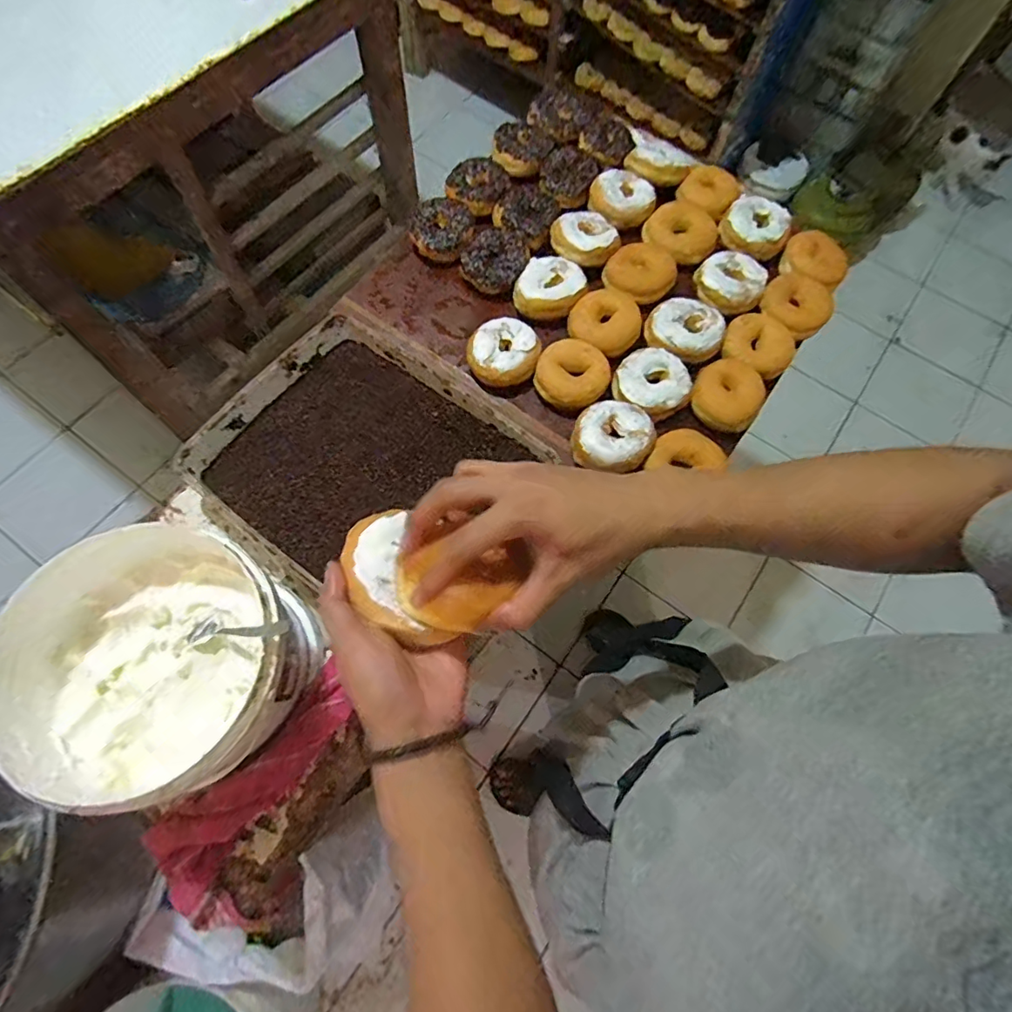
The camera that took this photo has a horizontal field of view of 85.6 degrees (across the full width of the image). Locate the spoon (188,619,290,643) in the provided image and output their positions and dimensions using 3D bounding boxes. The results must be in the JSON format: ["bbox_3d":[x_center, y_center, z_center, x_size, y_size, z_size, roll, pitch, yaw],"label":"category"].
[{"bbox_3d":[-0.237,0.109,0.473,0.124,0.024,0.020,-9,64,34],"label":"spoon"}]

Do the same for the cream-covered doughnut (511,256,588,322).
[{"bbox_3d":[0.062,-0.303,0.760,0.091,0.027,0.088,1,69,-2],"label":"cream-covered doughnut"}]

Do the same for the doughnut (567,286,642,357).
[{"bbox_3d":[0.137,-0.256,0.741,0.097,0.039,0.099,1,69,-2],"label":"doughnut"}]

